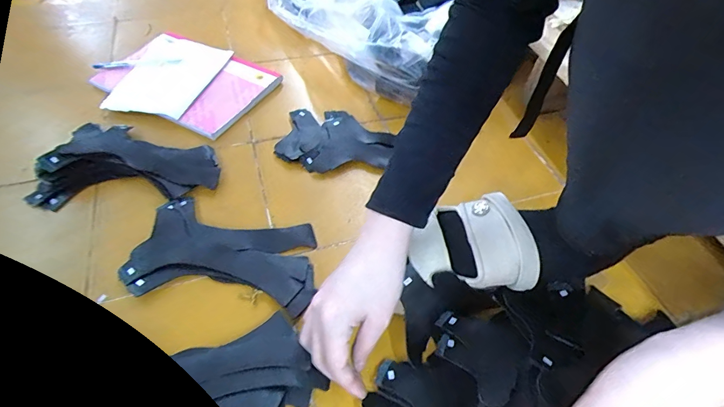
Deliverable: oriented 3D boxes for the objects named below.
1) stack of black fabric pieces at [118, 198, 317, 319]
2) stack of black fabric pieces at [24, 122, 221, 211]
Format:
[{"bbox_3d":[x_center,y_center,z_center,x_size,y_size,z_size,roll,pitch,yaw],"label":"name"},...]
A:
[{"bbox_3d":[-0.152,0.058,0.435,0.199,0.011,0.116,12,51,3],"label":"stack of black fabric pieces"},{"bbox_3d":[-0.299,-0.046,0.491,0.206,0.033,0.131,12,51,4],"label":"stack of black fabric pieces"}]

